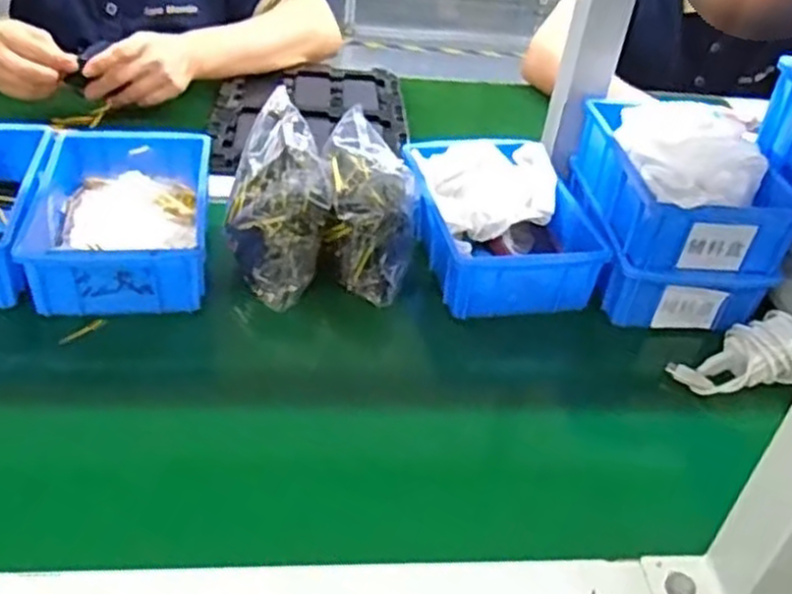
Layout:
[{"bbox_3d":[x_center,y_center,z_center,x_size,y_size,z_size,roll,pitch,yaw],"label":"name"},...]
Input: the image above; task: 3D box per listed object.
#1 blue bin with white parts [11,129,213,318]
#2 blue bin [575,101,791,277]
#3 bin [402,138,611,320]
[{"bbox_3d":[-0.228,-0.071,0.653,0.129,0.064,0.206,-2,39,-10],"label":"blue bin with white parts"},{"bbox_3d":[0.250,-0.101,0.680,0.139,0.059,0.198,3,38,-6],"label":"blue bin"},{"bbox_3d":[0.090,-0.070,0.688,0.142,0.069,0.186,-5,39,-13],"label":"bin"}]

